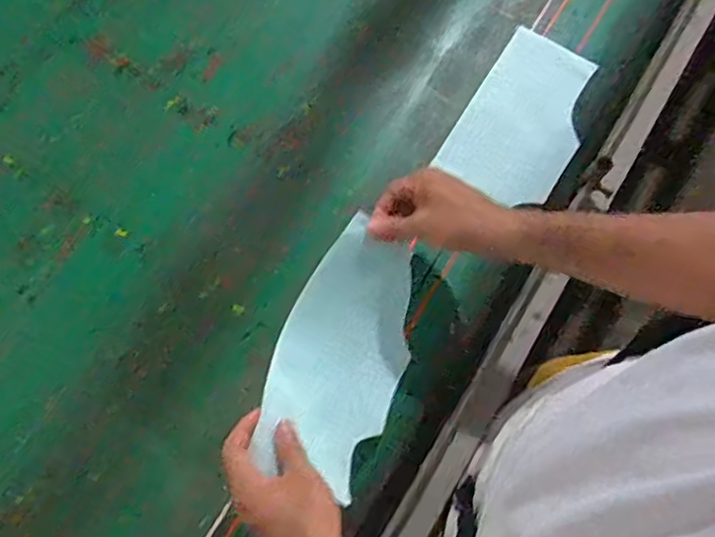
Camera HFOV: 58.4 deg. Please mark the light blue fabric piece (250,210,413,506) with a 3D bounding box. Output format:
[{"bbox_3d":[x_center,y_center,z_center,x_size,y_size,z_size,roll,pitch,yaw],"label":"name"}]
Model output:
[{"bbox_3d":[-0.003,0.085,0.629,0.147,0.032,0.248,38,61,-29],"label":"light blue fabric piece"}]

